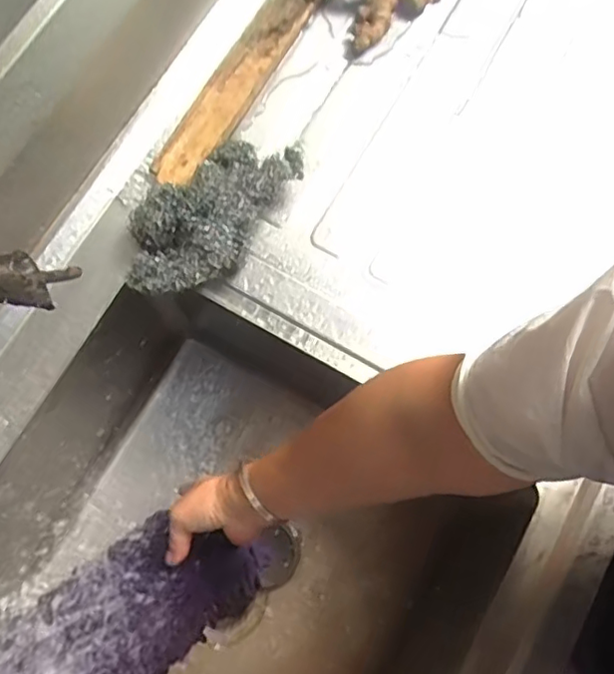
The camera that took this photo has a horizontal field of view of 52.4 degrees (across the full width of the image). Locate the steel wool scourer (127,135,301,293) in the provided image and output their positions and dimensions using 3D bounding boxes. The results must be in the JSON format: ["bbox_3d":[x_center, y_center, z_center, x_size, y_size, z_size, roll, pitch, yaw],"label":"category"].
[{"bbox_3d":[-0.090,-0.109,0.551,0.102,0.070,0.172,27,77,8],"label":"steel wool scourer"}]

